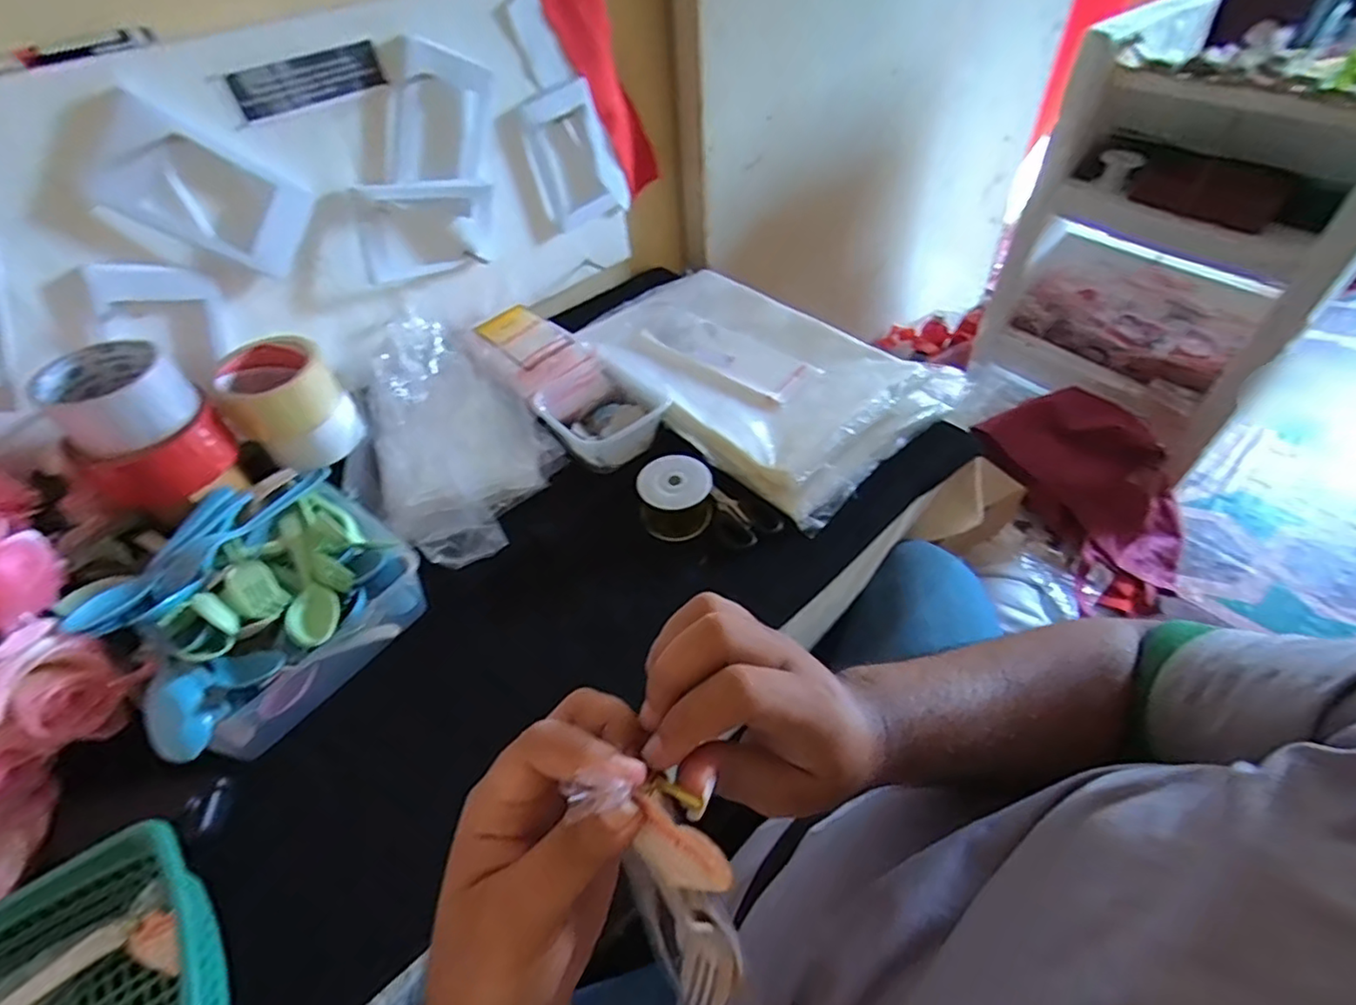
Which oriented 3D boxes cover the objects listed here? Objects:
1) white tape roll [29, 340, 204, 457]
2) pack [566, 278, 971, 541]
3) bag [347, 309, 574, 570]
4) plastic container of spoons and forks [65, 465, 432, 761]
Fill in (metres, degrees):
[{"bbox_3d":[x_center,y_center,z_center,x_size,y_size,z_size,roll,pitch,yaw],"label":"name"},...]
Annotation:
[{"bbox_3d":[-0.446,-0.085,0.501,0.083,0.049,0.087,-2,48,2],"label":"white tape roll"},{"bbox_3d":[0.077,-0.152,0.729,0.393,0.042,0.266,33,57,28],"label":"pack"},{"bbox_3d":[-0.241,-0.069,0.635,0.283,0.078,0.186,34,58,29],"label":"bag"},{"bbox_3d":[-0.342,0.073,0.514,0.192,0.107,0.198,30,56,27],"label":"plastic container of spoons and forks"}]

